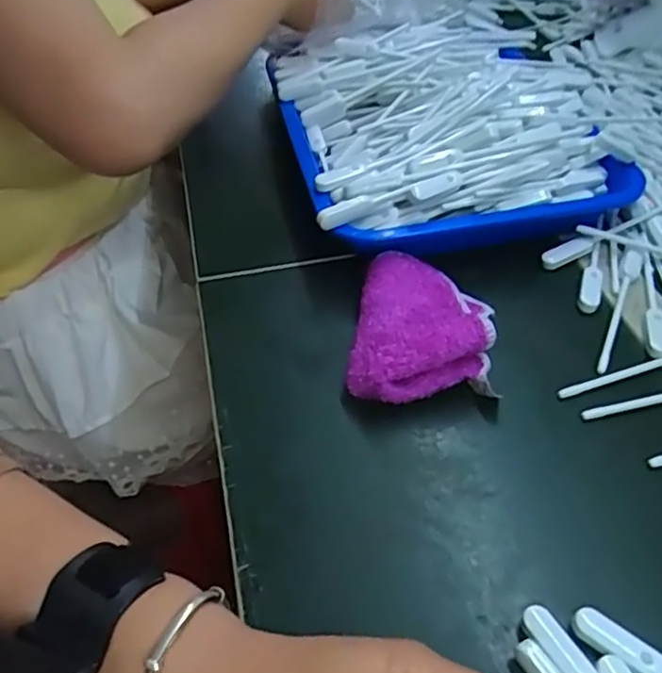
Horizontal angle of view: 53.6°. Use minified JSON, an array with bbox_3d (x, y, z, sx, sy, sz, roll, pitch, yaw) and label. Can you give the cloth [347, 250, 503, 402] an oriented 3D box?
[{"bbox_3d":[0.063,-0.009,0.443,0.092,0.044,0.134,3,46,7],"label":"cloth"}]

